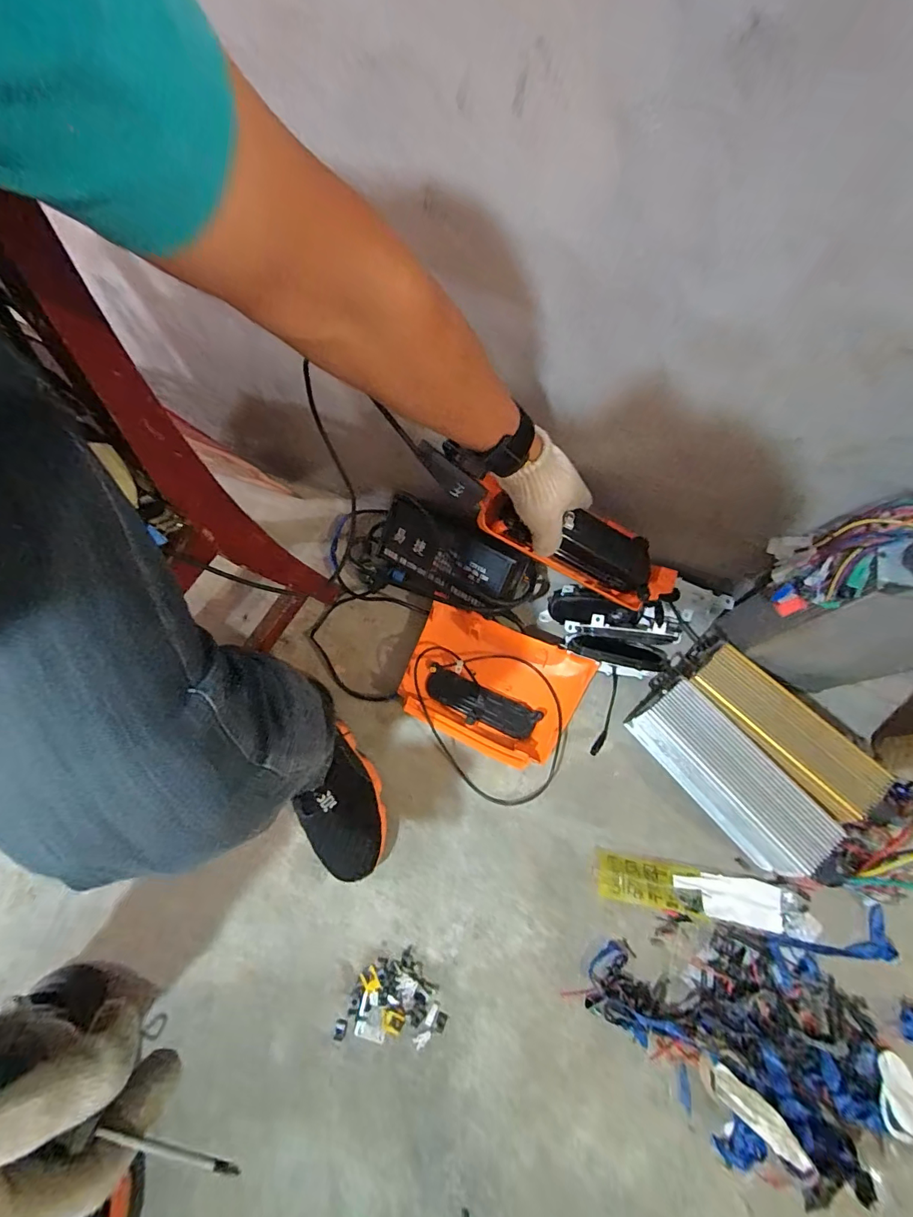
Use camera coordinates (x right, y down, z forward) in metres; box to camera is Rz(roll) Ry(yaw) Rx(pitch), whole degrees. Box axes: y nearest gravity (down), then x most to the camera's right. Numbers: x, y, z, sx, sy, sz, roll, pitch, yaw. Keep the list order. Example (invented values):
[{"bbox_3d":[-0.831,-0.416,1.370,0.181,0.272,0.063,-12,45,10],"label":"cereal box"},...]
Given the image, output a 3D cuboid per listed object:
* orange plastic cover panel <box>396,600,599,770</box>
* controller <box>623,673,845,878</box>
[{"bbox_3d":[0.048,0.106,0.661,0.249,0.048,0.179,21,67,14],"label":"orange plastic cover panel"},{"bbox_3d":[0.314,0.197,0.575,0.081,0.111,0.232,-33,70,-10],"label":"controller"}]

